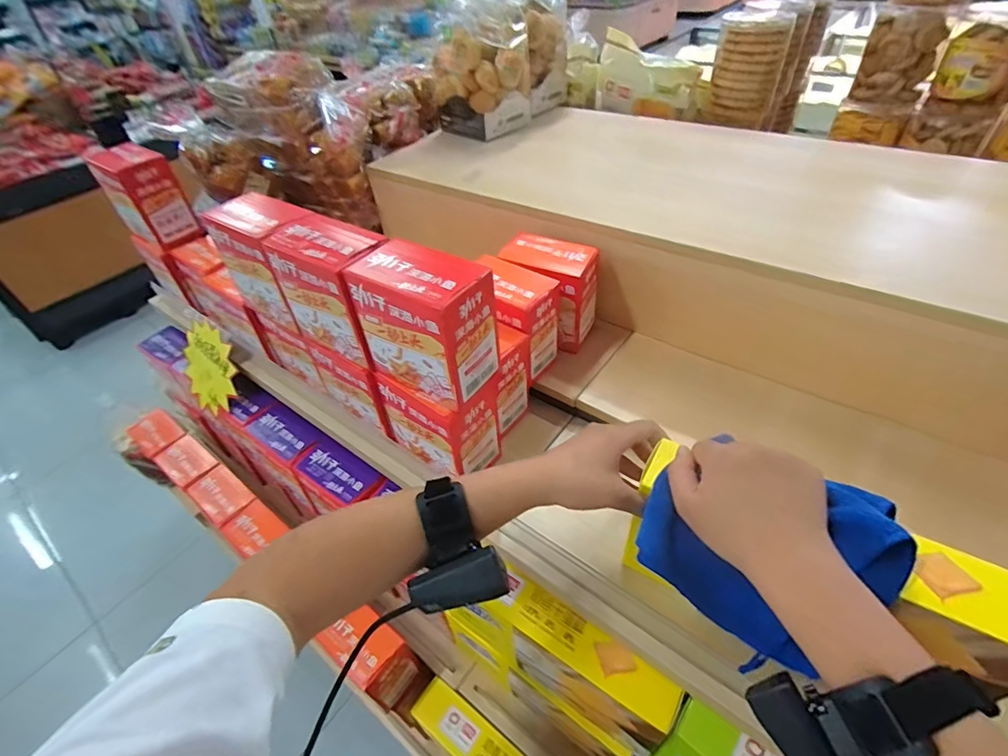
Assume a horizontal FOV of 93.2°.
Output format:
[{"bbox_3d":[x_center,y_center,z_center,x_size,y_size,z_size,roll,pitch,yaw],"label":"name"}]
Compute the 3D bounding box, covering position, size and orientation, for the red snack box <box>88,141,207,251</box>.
[{"bbox_3d":[-0.603,-0.306,0.806,0.137,0.134,0.086,32,57,32],"label":"red snack box"}]

